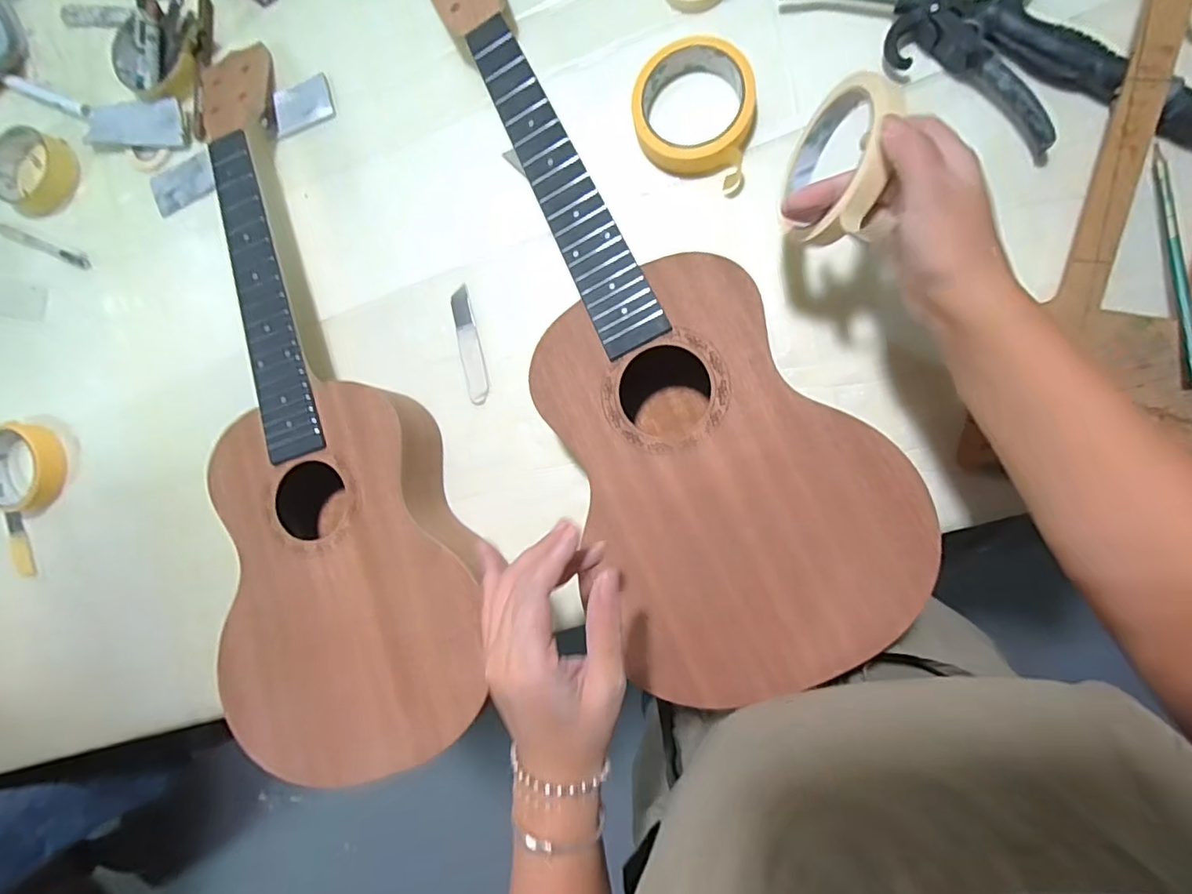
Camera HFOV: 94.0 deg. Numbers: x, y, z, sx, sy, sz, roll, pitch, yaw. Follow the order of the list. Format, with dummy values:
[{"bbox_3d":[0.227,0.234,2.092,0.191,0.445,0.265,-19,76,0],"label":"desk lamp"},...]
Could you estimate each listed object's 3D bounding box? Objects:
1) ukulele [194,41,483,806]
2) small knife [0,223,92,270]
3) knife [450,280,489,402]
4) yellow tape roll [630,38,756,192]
[{"bbox_3d":[-0.236,-0.042,0.468,0.200,0.068,0.588,-18,82,9],"label":"ukulele"},{"bbox_3d":[-0.563,-0.204,0.561,0.125,0.005,0.013,22,94,9],"label":"small knife"},{"bbox_3d":[-0.111,-0.090,0.490,0.020,0.005,0.102,-14,88,10],"label":"knife"},{"bbox_3d":[0.077,-0.264,0.441,0.093,0.027,0.102,0,90,10],"label":"yellow tape roll"}]

